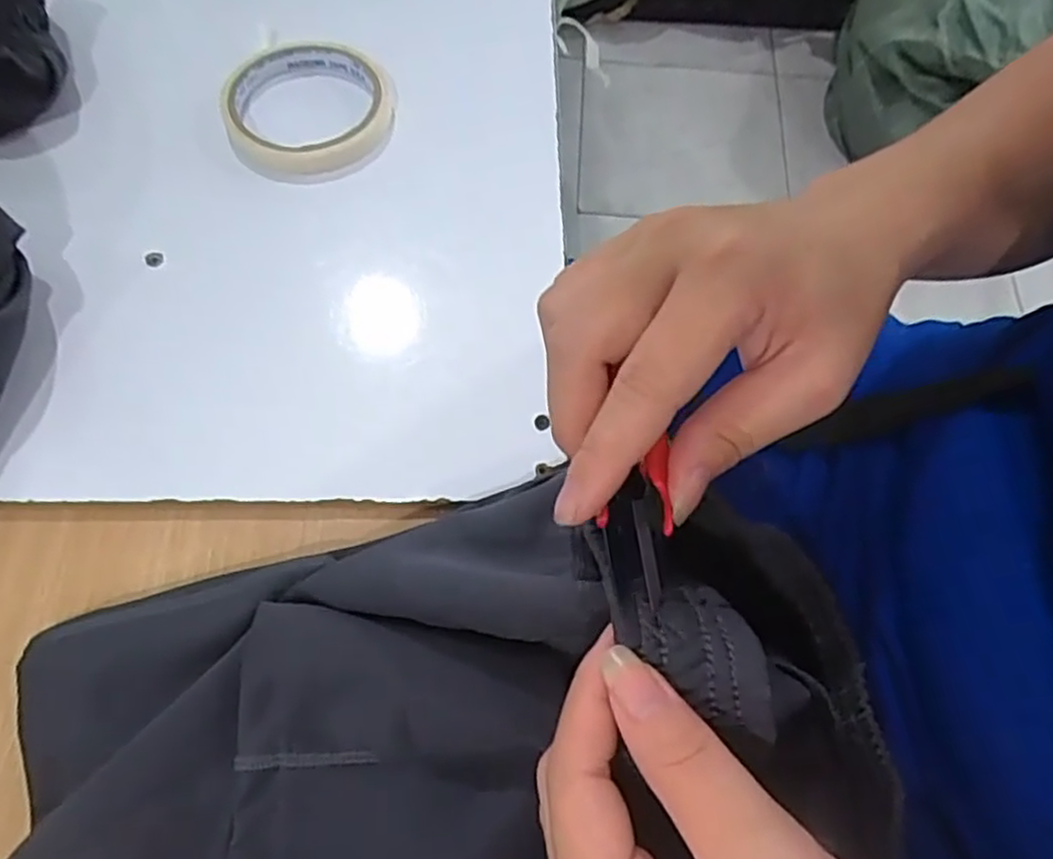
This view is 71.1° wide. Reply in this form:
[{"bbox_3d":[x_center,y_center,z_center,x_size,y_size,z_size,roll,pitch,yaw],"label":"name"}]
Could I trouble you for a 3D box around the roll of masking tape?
[{"bbox_3d":[-0.123,-0.185,0.421,0.094,0.022,0.088,1,66,-2],"label":"roll of masking tape"}]

